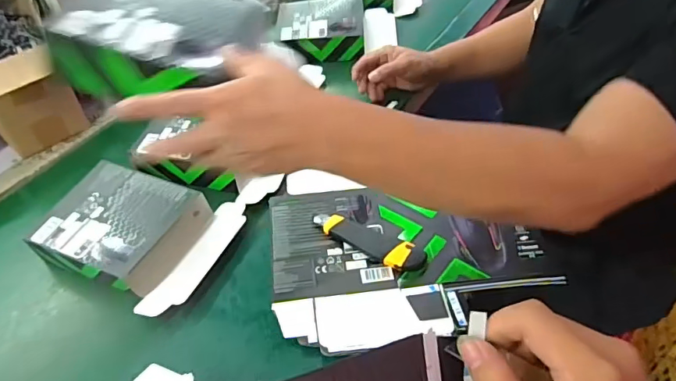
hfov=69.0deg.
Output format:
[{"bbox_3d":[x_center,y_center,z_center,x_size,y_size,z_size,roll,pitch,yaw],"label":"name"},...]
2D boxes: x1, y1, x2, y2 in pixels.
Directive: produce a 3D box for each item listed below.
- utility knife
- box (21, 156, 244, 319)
[{"bbox_3d":[0.040,0.066,0.652,0.158,0.016,0.042,21,51,25],"label":"utility knife"},{"bbox_3d":[-0.274,0.056,0.678,0.242,0.065,0.193,14,49,19],"label":"box"}]

